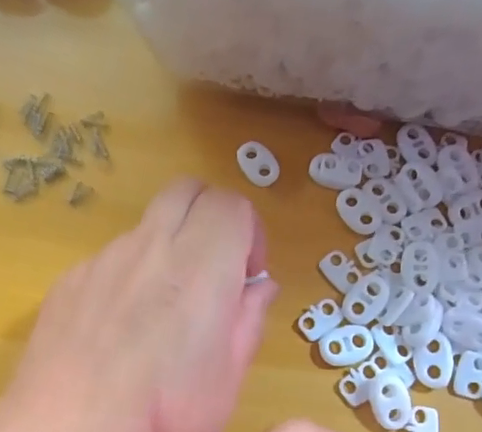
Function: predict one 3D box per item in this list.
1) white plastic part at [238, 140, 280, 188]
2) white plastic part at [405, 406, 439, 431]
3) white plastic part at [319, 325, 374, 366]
[{"bbox_3d":[0.008,-0.024,0.256,0.015,0.007,0.022,-32,75,-9],"label":"white plastic part"},{"bbox_3d":[0.072,0.085,0.221,0.013,0.004,0.018,8,73,3],"label":"white plastic part"},{"bbox_3d":[0.044,0.053,0.229,0.022,0.004,0.015,-17,73,-5],"label":"white plastic part"}]

